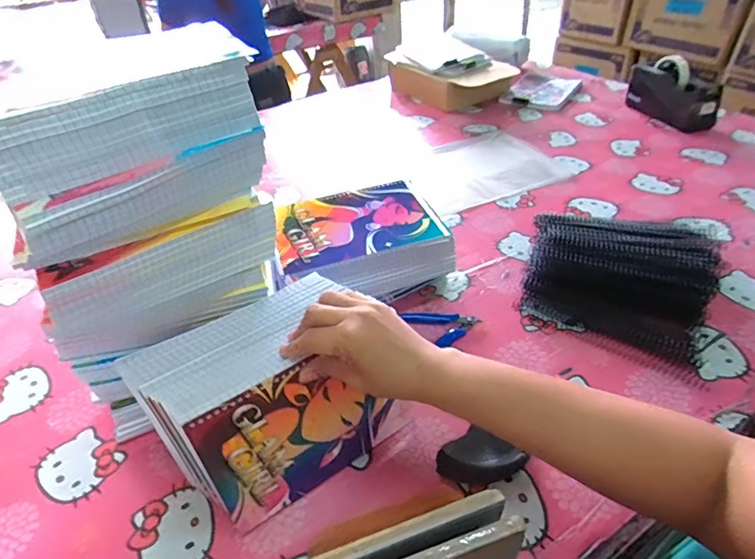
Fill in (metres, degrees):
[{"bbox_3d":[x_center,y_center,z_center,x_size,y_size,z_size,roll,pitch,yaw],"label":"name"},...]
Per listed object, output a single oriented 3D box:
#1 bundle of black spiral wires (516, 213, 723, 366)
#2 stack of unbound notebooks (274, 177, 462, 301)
[{"bbox_3d":[0.325,-0.020,0.624,0.230,0.047,0.242,15,45,23],"label":"bundle of black spiral wires"},{"bbox_3d":[-0.027,-0.050,0.616,0.212,0.070,0.152,-18,42,-15],"label":"stack of unbound notebooks"}]

